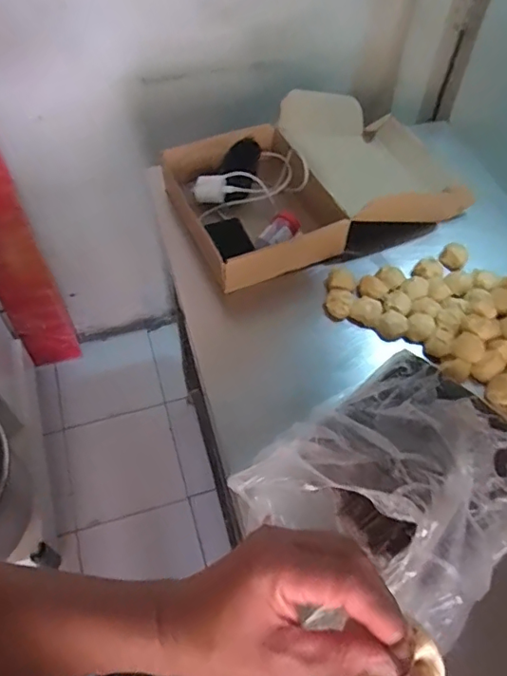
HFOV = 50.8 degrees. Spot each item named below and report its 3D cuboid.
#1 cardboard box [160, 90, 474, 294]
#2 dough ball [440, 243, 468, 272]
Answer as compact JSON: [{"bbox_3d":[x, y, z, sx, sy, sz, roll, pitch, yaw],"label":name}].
[{"bbox_3d":[0.121,-0.263,0.898,0.480,0.113,0.282,-20,59,-15],"label":"cardboard box"},{"bbox_3d":[0.315,-0.126,0.842,0.039,0.029,0.046,23,58,13],"label":"dough ball"}]

